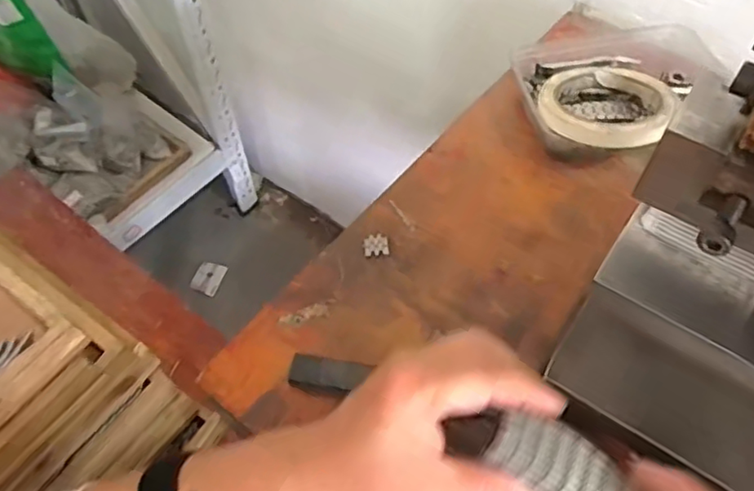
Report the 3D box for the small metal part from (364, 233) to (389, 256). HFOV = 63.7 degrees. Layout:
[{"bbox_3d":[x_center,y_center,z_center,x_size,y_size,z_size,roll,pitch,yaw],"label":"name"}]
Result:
[{"bbox_3d":[-0.001,-0.001,0.455,0.018,0.004,0.016,-6,57,-2],"label":"small metal part"}]

